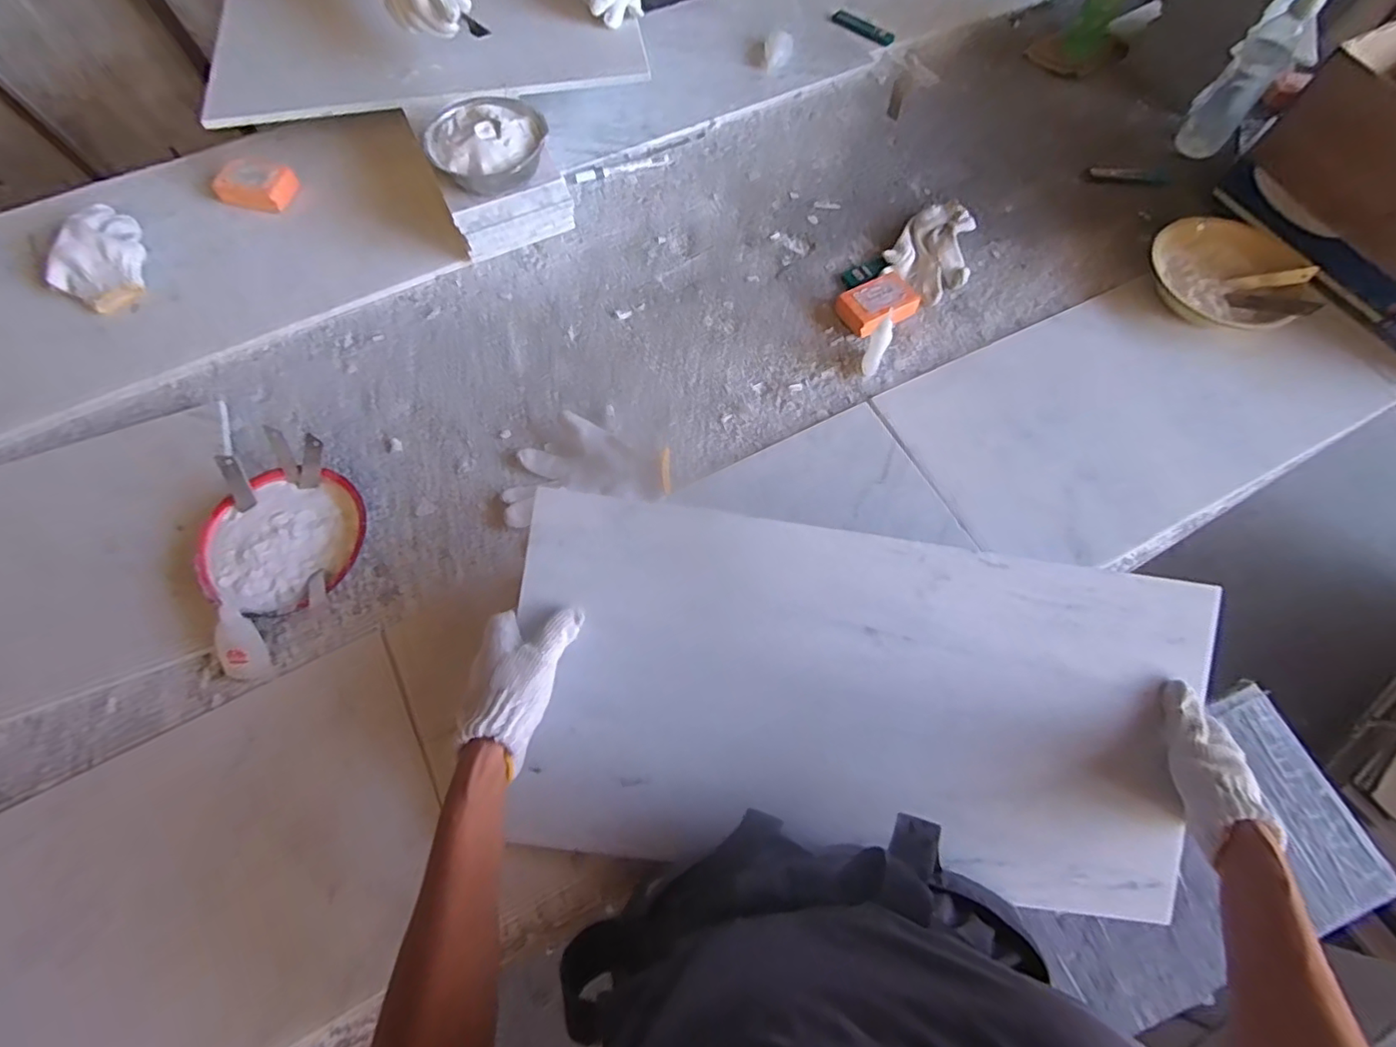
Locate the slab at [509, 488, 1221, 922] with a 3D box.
[{"bbox_3d":[0.140,0.159,0.527,0.579,0.022,0.301,8,90,-1],"label":"slab"}]

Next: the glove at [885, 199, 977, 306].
[{"bbox_3d":[0.333,-0.380,0.839,0.111,0.035,0.165,33,71,14],"label":"glove"}]

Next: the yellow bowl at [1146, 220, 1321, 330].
[{"bbox_3d":[0.697,-0.325,0.792,0.178,0.049,0.165,0,66,0],"label":"yellow bowl"}]

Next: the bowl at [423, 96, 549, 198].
[{"bbox_3d":[-0.268,-0.483,0.770,0.133,0.044,0.142,0,68,1],"label":"bowl"}]

